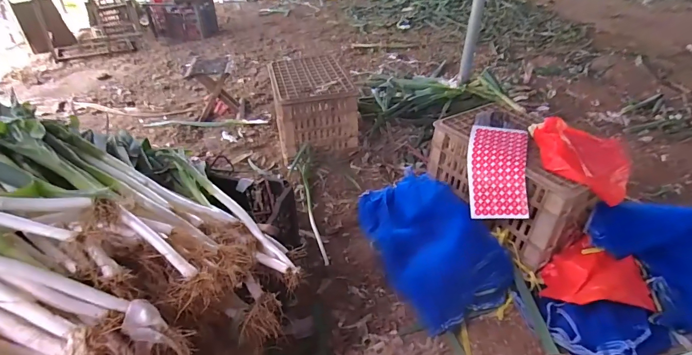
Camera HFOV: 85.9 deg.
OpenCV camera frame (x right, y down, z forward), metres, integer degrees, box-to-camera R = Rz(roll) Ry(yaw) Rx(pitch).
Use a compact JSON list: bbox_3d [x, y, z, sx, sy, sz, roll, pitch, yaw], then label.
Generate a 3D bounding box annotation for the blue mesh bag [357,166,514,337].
[{"bbox_3d":[0.242,0.167,1.168,0.311,0.168,0.569,-15,40,-18],"label":"blue mesh bag"}]

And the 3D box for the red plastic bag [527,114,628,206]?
[{"bbox_3d":[0.688,-0.059,1.079,0.257,0.100,0.271,10,37,12],"label":"red plastic bag"}]

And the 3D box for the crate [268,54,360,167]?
[{"bbox_3d":[-0.163,-0.340,1.715,0.335,0.270,0.469,-9,37,-12],"label":"crate"}]

